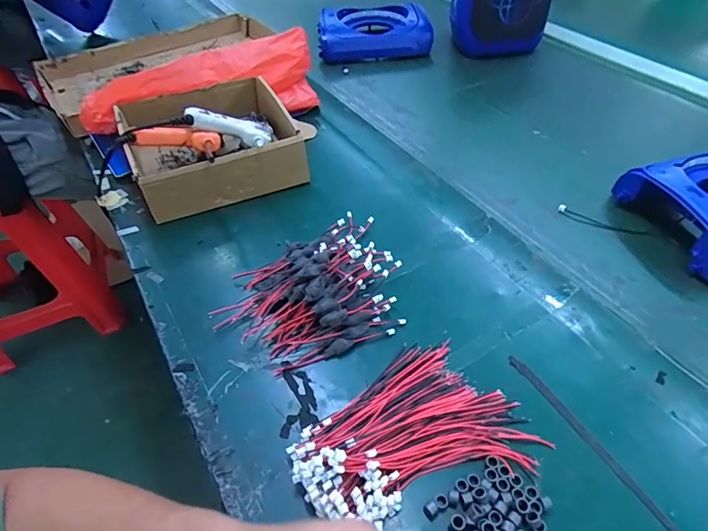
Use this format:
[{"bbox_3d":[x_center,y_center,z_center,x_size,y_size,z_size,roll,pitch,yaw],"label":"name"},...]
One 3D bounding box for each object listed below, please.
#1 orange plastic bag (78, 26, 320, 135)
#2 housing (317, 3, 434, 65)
[{"bbox_3d":[-0.226,-0.259,0.690,0.358,0.121,0.069,-22,51,-18],"label":"orange plastic bag"},{"bbox_3d":[0.043,-0.488,0.922,0.231,0.074,0.142,0,47,1],"label":"housing"}]

